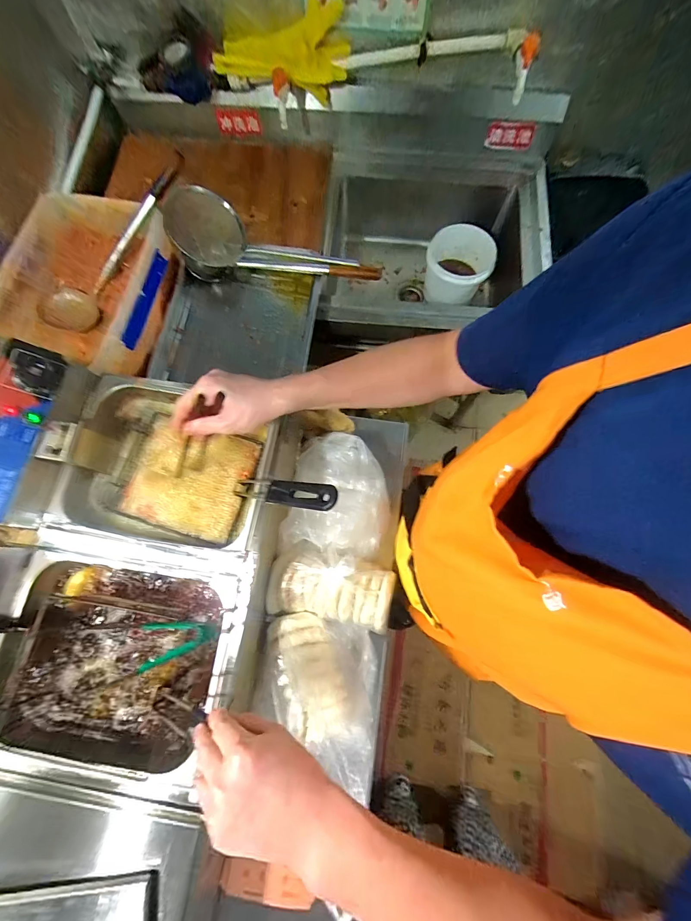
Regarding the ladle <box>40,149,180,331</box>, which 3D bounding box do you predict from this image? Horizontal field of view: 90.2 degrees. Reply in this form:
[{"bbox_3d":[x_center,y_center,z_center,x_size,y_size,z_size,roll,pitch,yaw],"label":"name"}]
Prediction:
[{"bbox_3d":[-0.460,-0.432,0.683,0.407,0.081,0.077,-43,78,11],"label":"ladle"}]

